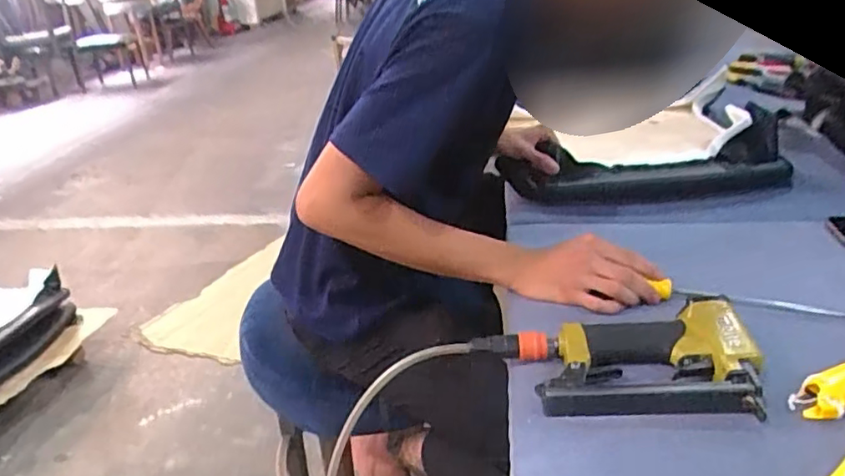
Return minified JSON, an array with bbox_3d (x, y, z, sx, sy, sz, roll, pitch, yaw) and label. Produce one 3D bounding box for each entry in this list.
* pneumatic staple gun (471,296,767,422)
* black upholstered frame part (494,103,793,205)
[{"bbox_3d":[0.180,0.117,0.564,0.239,0.048,0.110,-4,25,0],"label":"pneumatic staple gun"},{"bbox_3d":[0.354,-0.116,0.963,0.467,0.099,0.105,-4,25,-1],"label":"black upholstered frame part"}]

